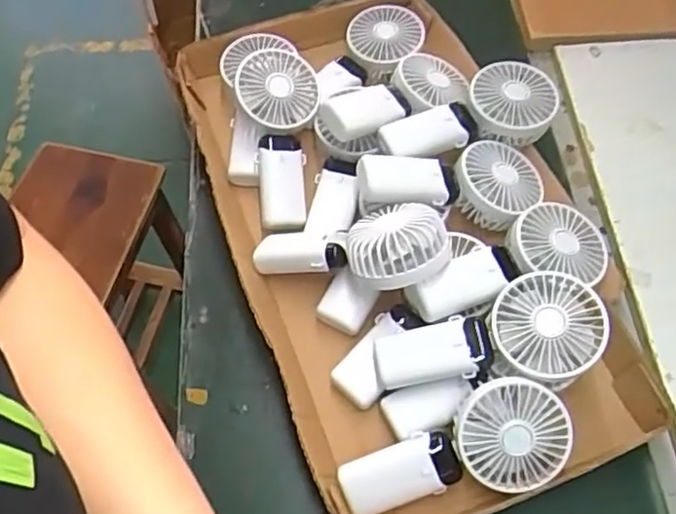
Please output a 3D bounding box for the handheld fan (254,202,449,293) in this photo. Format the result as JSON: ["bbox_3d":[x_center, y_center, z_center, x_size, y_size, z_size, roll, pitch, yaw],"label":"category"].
[{"bbox_3d":[0.007,-0.007,0.584,0.184,0.040,0.084,-4,57,28],"label":"handheld fan"}]

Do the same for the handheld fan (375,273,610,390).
[{"bbox_3d":[0.126,0.071,0.536,0.188,0.053,0.085,-14,61,7],"label":"handheld fan"}]

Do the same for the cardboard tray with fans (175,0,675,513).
[{"bbox_3d":[0.064,-0.054,0.623,0.334,0.109,0.554,-18,62,-9],"label":"cardboard tray with fans"}]

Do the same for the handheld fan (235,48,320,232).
[{"bbox_3d":[-0.062,-0.123,0.665,0.085,0.036,0.195,-2,80,-1],"label":"handheld fan"}]

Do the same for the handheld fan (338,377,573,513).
[{"bbox_3d":[0.096,0.165,0.517,0.188,0.040,0.072,-21,99,3],"label":"handheld fan"}]

